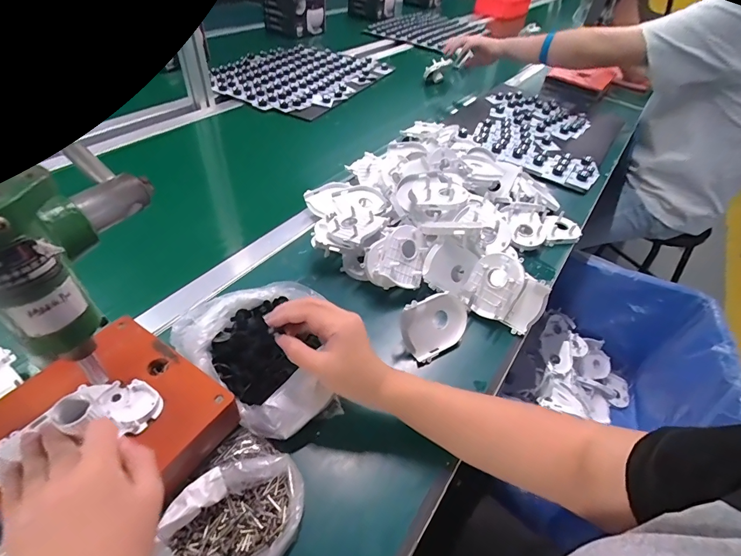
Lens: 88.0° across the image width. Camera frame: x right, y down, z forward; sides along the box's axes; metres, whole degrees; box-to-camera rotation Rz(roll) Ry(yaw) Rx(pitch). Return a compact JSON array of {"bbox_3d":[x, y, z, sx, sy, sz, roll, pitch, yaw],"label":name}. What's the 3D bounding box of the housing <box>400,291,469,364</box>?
[{"bbox_3d":[0.080,0.057,0.462,0.091,0.071,0.017,-12,6,-22],"label":"housing"}]

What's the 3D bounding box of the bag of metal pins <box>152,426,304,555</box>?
[{"bbox_3d":[-0.108,0.193,0.304,0.089,0.037,0.133,18,46,11],"label":"bag of metal pins"}]

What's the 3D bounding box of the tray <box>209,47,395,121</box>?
[{"bbox_3d":[-0.179,-0.553,1.040,0.339,0.033,0.453,21,47,14],"label":"tray"}]

